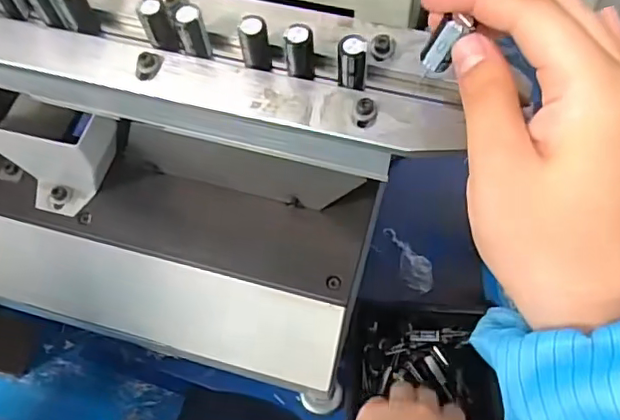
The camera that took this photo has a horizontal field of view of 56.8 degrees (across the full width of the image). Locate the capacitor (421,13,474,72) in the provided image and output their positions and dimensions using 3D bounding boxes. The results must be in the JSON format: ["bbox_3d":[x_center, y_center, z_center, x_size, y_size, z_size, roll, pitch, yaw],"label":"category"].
[{"bbox_3d":[0.051,-0.063,0.220,0.010,0.025,0.008,-1,64,-14],"label":"capacitor"}]

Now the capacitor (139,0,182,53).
[{"bbox_3d":[-0.069,-0.085,0.263,0.012,0.028,0.010,-18,66,-8],"label":"capacitor"}]

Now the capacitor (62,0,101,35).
[{"bbox_3d":[-0.109,-0.095,0.270,0.011,0.026,0.011,-31,68,-14],"label":"capacitor"}]

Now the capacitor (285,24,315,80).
[{"bbox_3d":[-0.004,-0.069,0.253,0.012,0.027,0.011,0,65,0],"label":"capacitor"}]

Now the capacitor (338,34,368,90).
[{"bbox_3d":[0.019,-0.063,0.248,0.013,0.027,0.010,9,65,4],"label":"capacitor"}]

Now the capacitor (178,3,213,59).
[{"bbox_3d":[-0.053,-0.080,0.259,0.011,0.025,0.009,-19,66,-9],"label":"capacitor"}]

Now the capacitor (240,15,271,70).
[{"bbox_3d":[-0.024,-0.074,0.258,0.011,0.026,0.011,-2,65,-1],"label":"capacitor"}]

